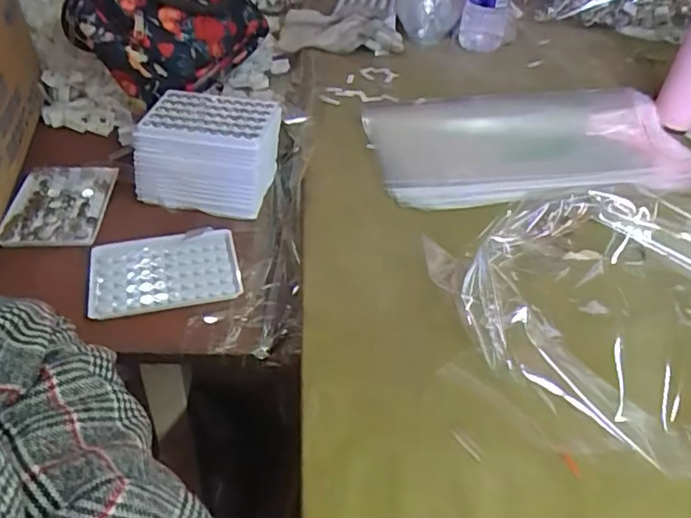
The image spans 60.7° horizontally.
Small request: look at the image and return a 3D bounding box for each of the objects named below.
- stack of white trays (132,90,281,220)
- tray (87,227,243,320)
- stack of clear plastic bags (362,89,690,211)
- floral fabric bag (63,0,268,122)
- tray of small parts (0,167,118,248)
[{"bbox_3d":[-0.141,-0.113,0.617,0.136,0.081,0.101,5,41,1],"label":"stack of white trays"},{"bbox_3d":[-0.166,0.012,0.542,0.130,0.012,0.093,-9,44,-14],"label":"tray"},{"bbox_3d":[0.208,-0.126,0.648,0.356,0.029,0.188,-2,41,-8],"label":"stack of clear plastic bags"},{"bbox_3d":[-0.218,-0.307,0.748,0.166,0.111,0.246,16,42,14],"label":"floral fabric bag"},{"bbox_3d":[-0.290,-0.056,0.601,0.089,0.013,0.118,0,41,-4],"label":"tray of small parts"}]

